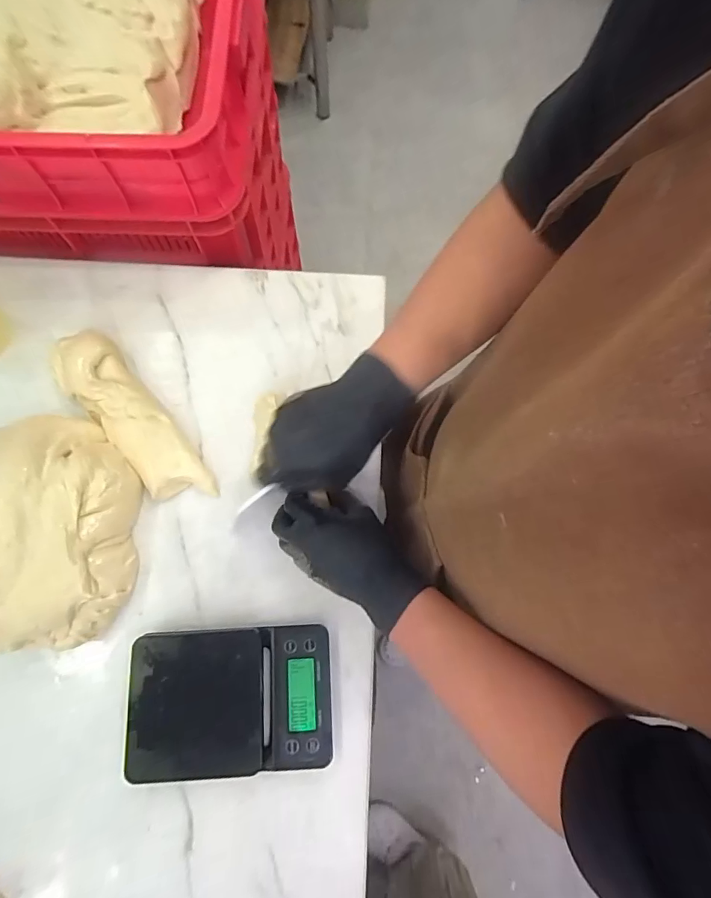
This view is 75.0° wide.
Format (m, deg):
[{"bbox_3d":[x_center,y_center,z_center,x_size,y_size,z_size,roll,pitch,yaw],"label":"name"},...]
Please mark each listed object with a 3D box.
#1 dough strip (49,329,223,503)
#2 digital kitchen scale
[{"bbox_3d":[-0.257,-0.037,0.526,0.068,0.042,0.247,-39,78,-10],"label":"dough strip"},{"bbox_3d":[-0.119,0.242,0.449,0.187,0.031,0.127,-3,74,-1],"label":"digital kitchen scale"}]

